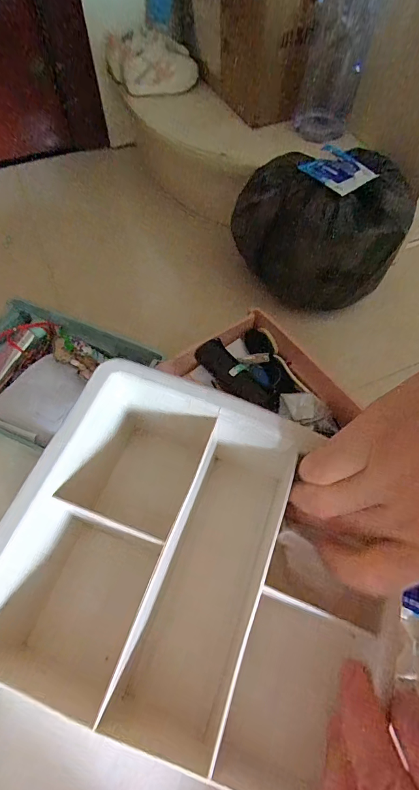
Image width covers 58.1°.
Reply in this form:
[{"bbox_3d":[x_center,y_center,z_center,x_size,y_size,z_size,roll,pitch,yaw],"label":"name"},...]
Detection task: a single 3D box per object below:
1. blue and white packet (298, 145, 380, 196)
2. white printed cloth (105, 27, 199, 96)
[{"bbox_3d":[0.171,-0.306,0.510,0.056,0.012,0.096,-35,59,-1],"label":"blue and white packet"},{"bbox_3d":[-0.109,-0.607,0.699,0.166,0.091,0.076,0,61,-1],"label":"white printed cloth"}]

